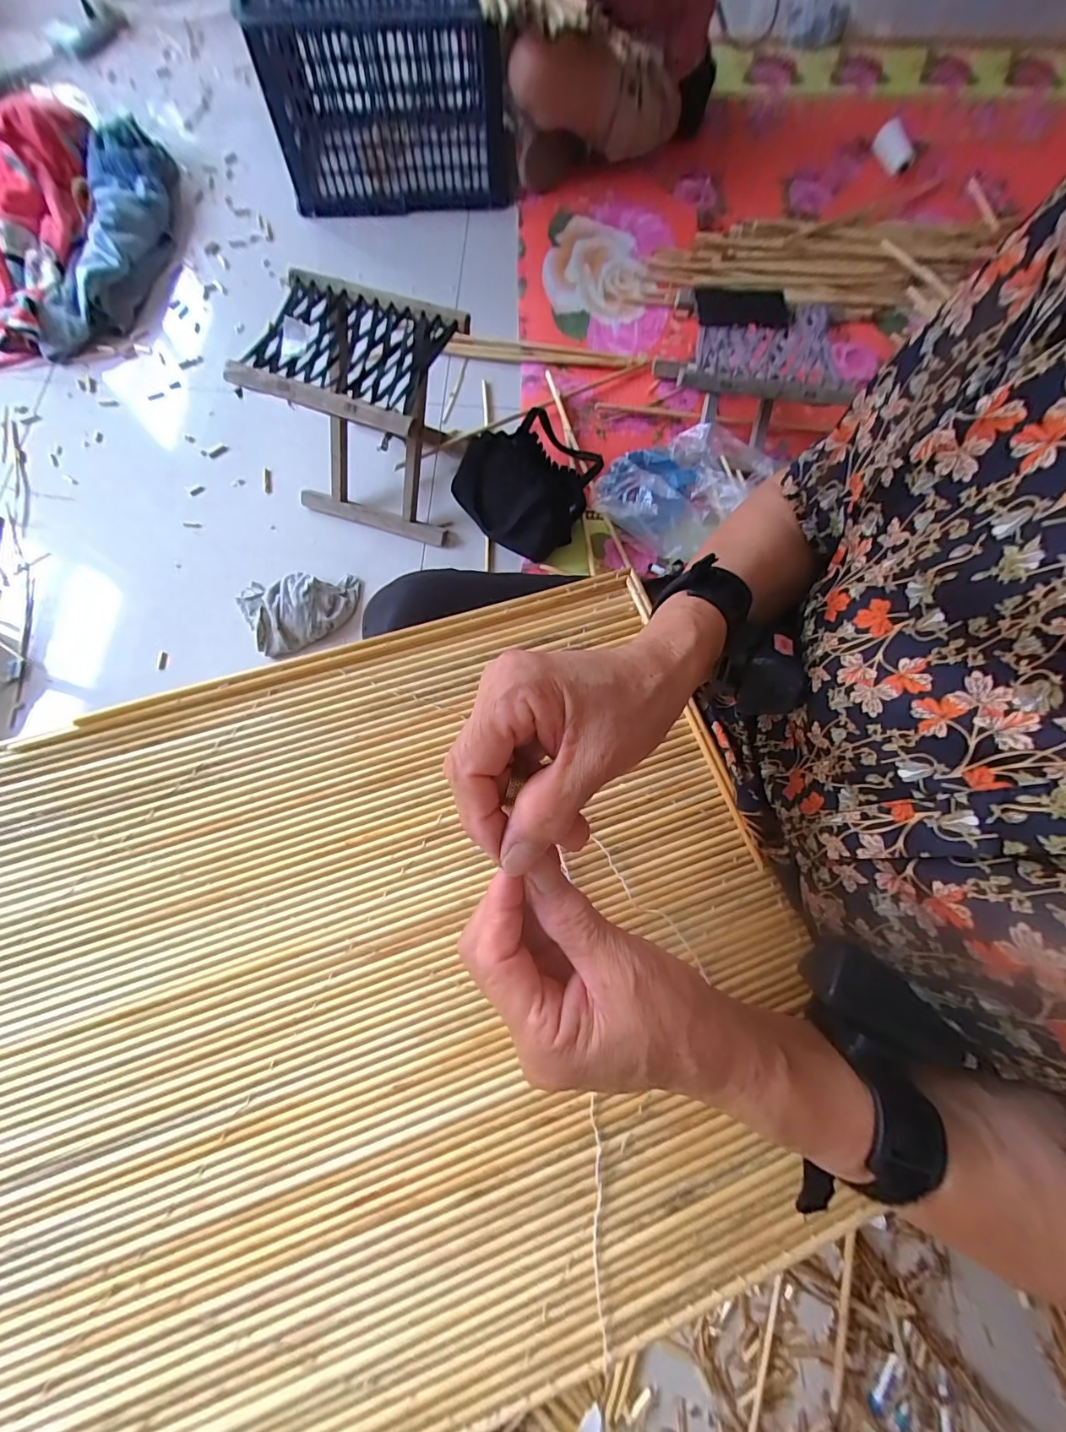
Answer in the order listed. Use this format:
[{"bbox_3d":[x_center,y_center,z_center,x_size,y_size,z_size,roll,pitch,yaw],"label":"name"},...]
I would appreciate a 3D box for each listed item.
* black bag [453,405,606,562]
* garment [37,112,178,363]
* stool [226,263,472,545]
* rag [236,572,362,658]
[{"bbox_3d":[-0.001,-0.429,0.829,0.211,0.115,0.244,29,76,7],"label":"black bag"},{"bbox_3d":[-0.839,-0.965,0.979,0.147,0.099,0.557,5,75,1],"label":"garment"},{"bbox_3d":[-0.258,-0.479,0.790,0.264,0.253,0.225,17,75,4],"label":"stool"},{"bbox_3d":[-0.403,-0.174,0.814,0.197,0.057,0.137,-5,75,-2],"label":"rag"}]

